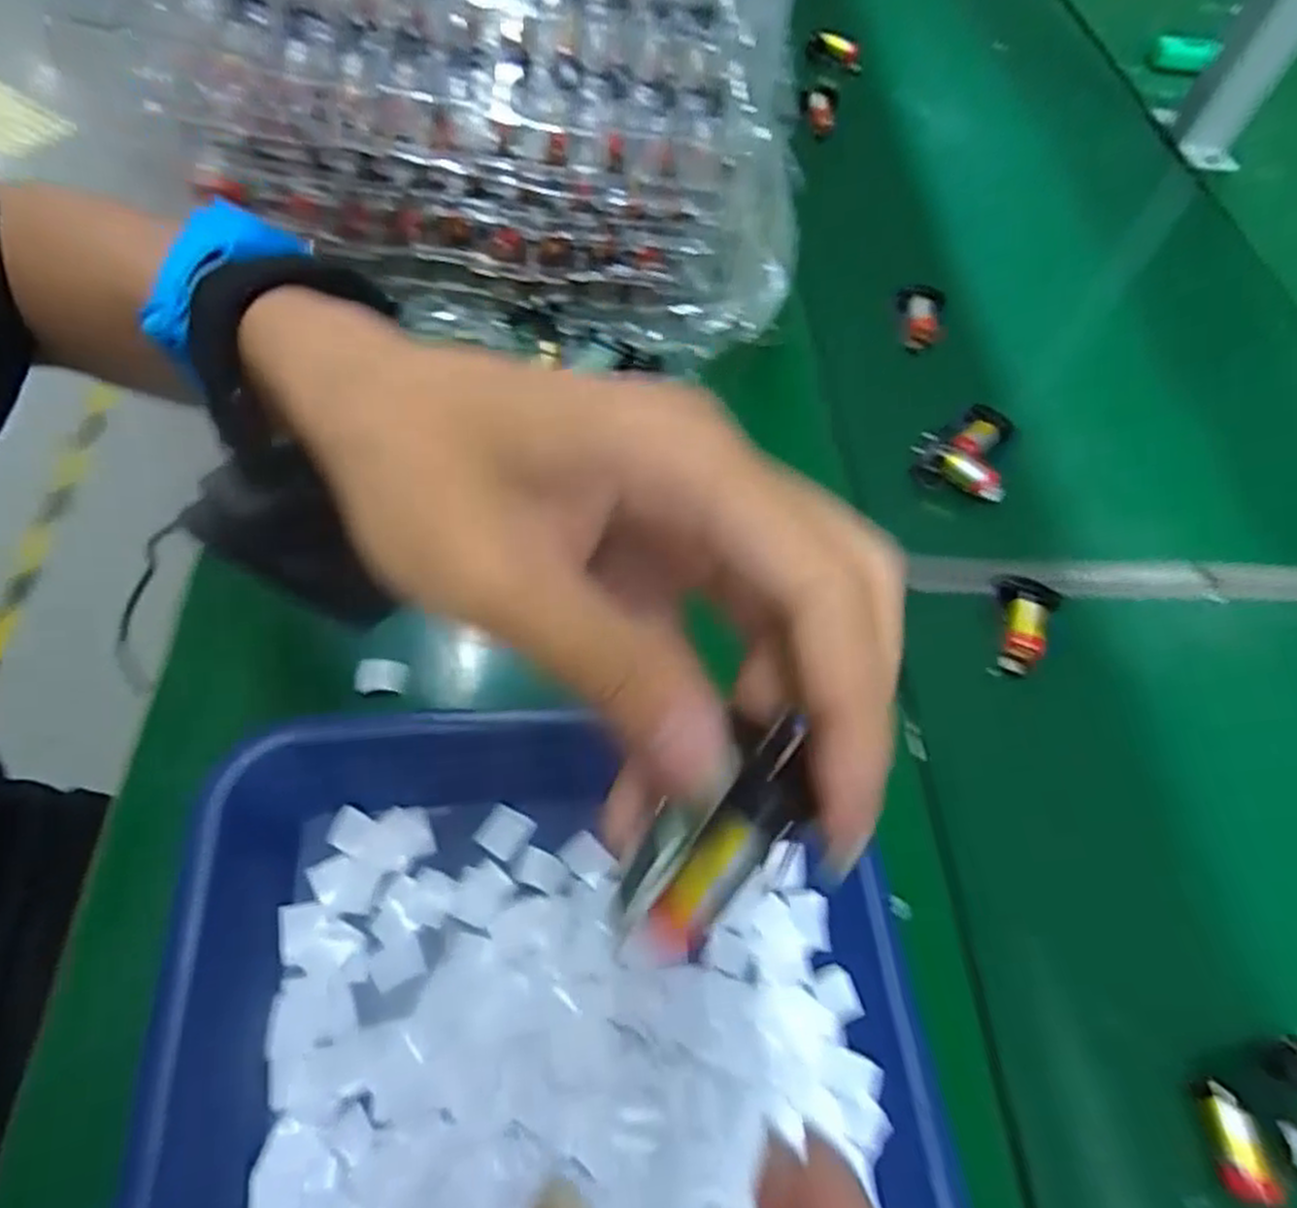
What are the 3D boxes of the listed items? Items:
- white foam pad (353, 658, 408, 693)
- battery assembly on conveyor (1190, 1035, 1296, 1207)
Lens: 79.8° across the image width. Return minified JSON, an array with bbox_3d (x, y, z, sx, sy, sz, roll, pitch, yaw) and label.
[{"bbox_3d":[-0.118,0.032,0.343,0.021,0.006,0.015,-2,59,-8],"label":"white foam pad"},{"bbox_3d":[0.241,0.194,0.291,0.059,0.018,0.047,-5,59,-10],"label":"battery assembly on conveyor"}]

